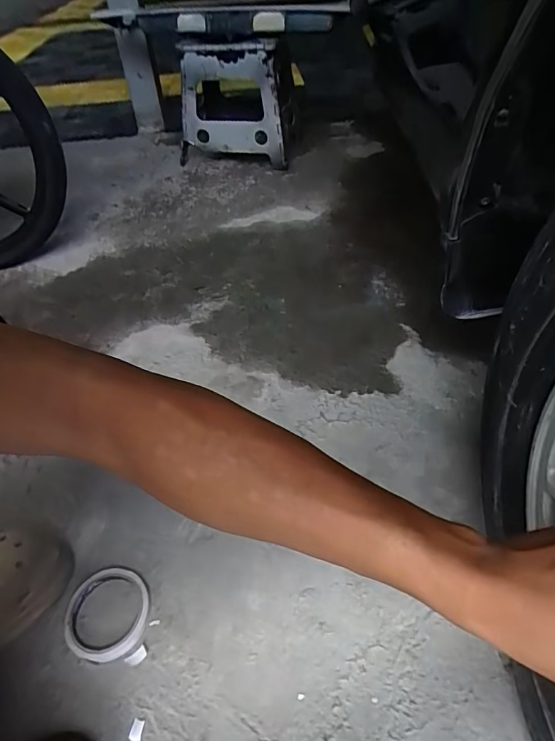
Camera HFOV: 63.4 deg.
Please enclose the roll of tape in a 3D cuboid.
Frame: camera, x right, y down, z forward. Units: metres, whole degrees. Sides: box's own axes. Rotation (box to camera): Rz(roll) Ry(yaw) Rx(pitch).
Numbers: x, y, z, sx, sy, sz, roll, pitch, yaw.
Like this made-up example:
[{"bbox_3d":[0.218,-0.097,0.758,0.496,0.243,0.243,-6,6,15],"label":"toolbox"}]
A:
[{"bbox_3d":[-0.191,0.271,0.504,0.092,0.011,0.092,-2,45,2],"label":"roll of tape"}]

